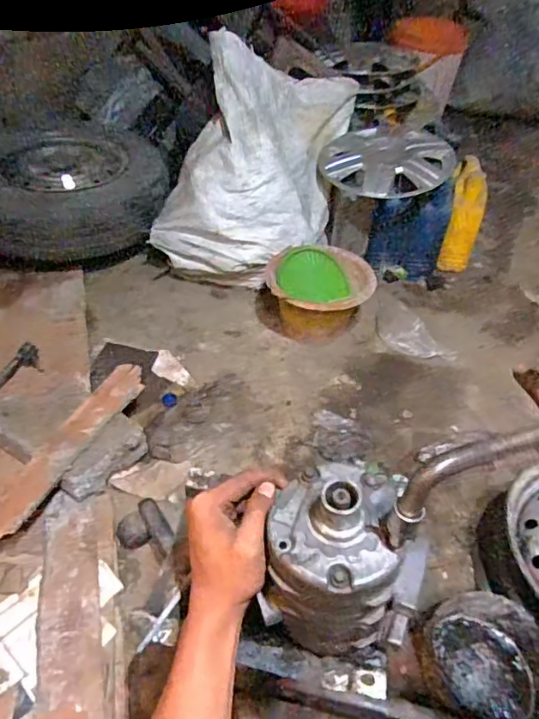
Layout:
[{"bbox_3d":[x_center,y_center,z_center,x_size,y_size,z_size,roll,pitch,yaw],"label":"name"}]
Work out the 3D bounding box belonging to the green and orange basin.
[{"bbox_3d":[0.123,-0.162,1.346,0.222,0.146,0.235,33,50,24],"label":"green and orange basin"}]

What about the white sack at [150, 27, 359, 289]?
[{"bbox_3d":[-0.030,-0.545,1.491,0.412,0.466,0.570,14,45,7],"label":"white sack"}]

